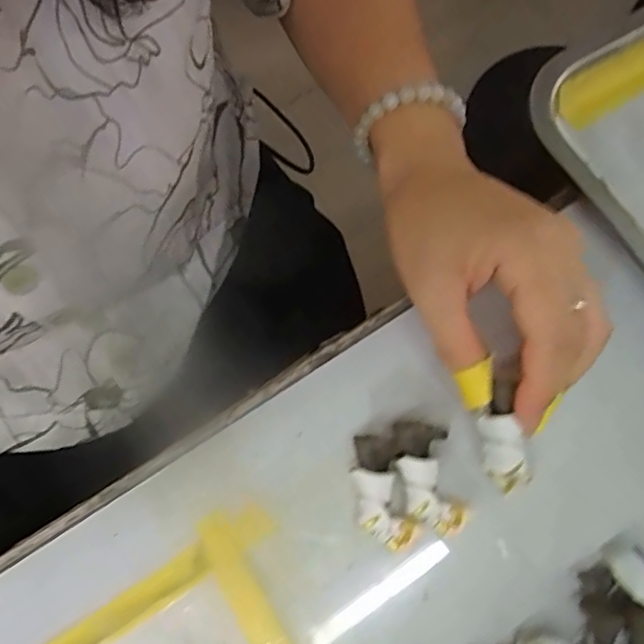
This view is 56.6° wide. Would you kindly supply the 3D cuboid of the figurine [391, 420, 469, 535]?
[{"bbox_3d":[0.045,0.065,0.251,0.024,0.019,0.046,-9,70,-1],"label":"figurine"}]

